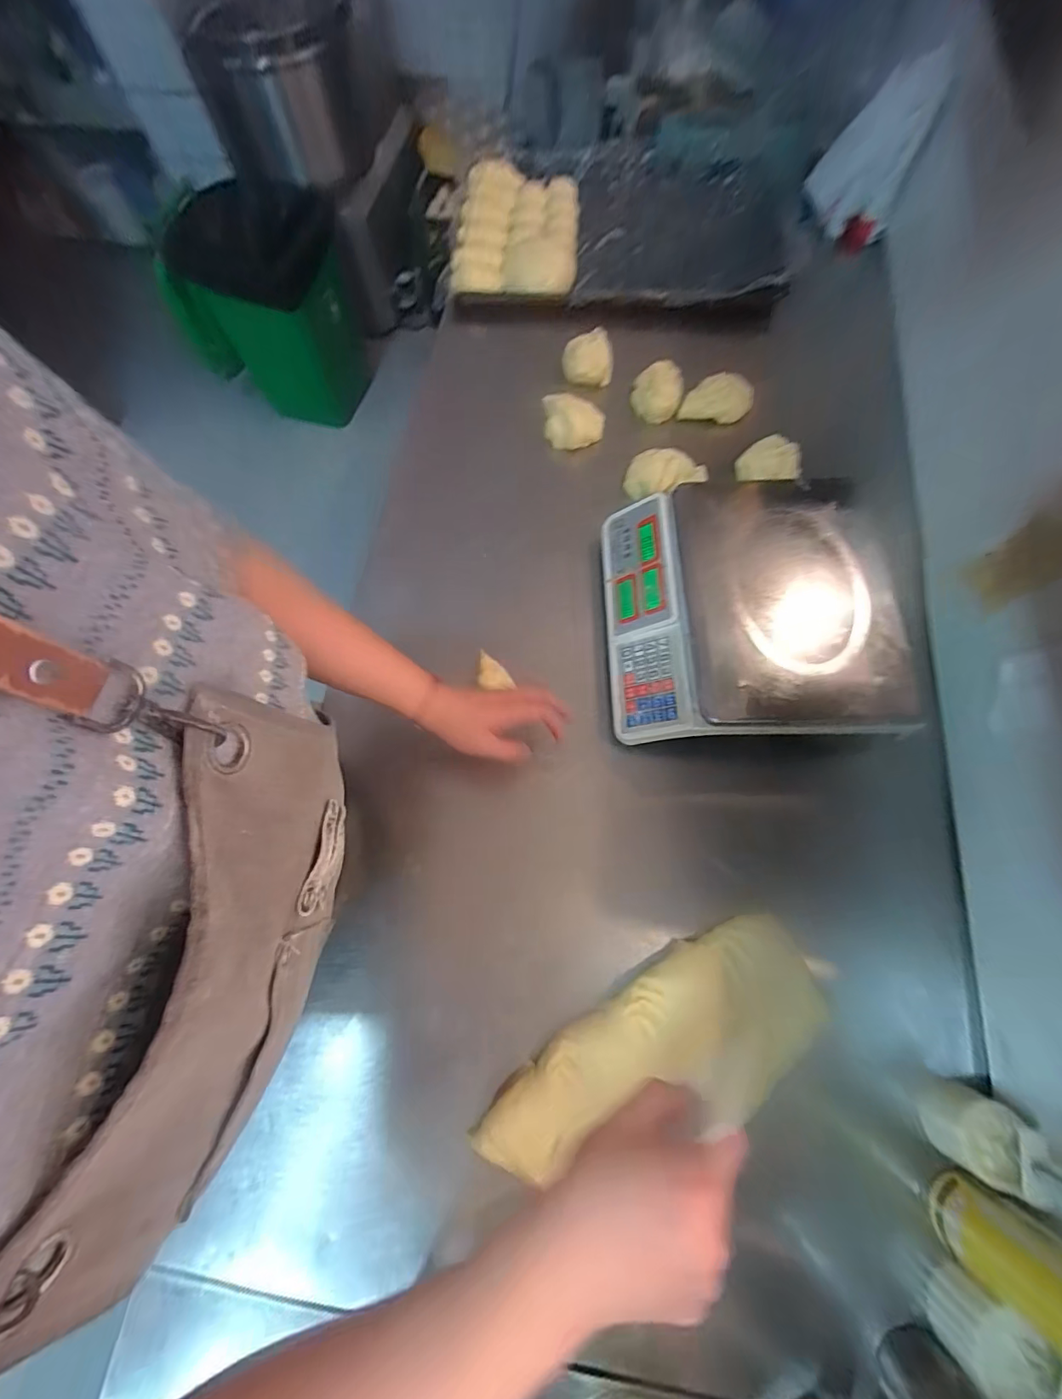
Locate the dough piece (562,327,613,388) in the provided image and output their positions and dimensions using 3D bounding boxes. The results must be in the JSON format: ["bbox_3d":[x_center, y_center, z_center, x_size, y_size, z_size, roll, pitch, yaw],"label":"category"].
[{"bbox_3d":[0.119,-0.721,1.003,0.106,0.065,0.106,5,71,3],"label":"dough piece"}]

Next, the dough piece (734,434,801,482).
[{"bbox_3d":[0.380,-0.380,0.767,0.094,0.041,0.086,-4,71,0],"label":"dough piece"}]

